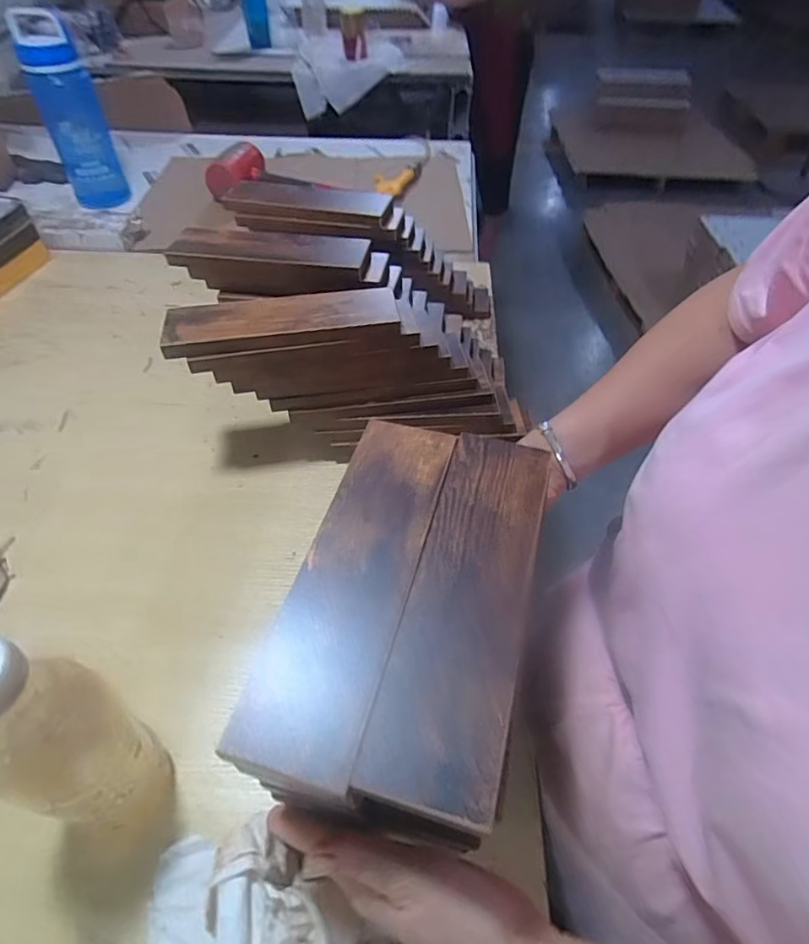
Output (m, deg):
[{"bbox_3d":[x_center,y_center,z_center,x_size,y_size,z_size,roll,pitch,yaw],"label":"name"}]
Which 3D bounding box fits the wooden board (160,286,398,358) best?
[{"bbox_3d":[-0.113,-0.145,0.503,0.210,0.017,0.067,-7,51,-7],"label":"wooden board"}]

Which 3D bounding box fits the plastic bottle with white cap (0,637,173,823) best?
[{"bbox_3d":[-0.197,0.162,0.318,0.059,0.209,0.068,23,52,18],"label":"plastic bottle with white cap"}]

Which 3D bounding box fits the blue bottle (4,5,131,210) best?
[{"bbox_3d":[-0.591,-0.637,0.954,0.099,0.266,0.103,-20,54,-17],"label":"blue bottle"}]

